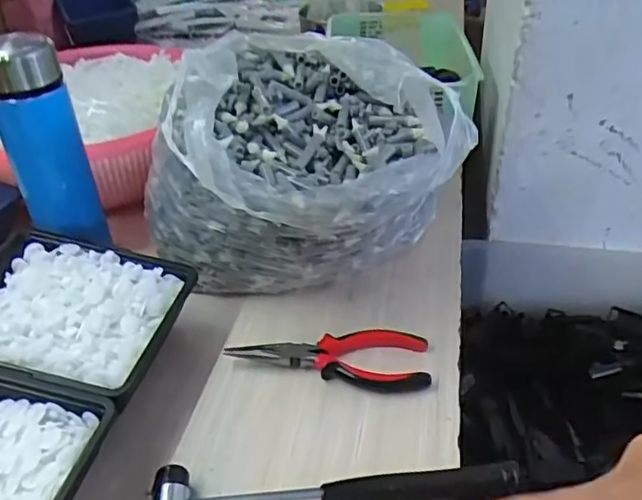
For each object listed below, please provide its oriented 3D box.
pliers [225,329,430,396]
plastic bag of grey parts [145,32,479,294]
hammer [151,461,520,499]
[{"bbox_3d":[0.008,0.083,0.491,0.157,0.017,0.055,5,37,9],"label":"pliers"},{"bbox_3d":[-0.019,-0.066,0.542,0.225,0.180,0.232,-30,44,-32],"label":"plastic bag of grey parts"},{"bbox_3d":[0.011,0.159,0.384,0.233,0.022,0.054,-4,36,-3],"label":"hammer"}]

